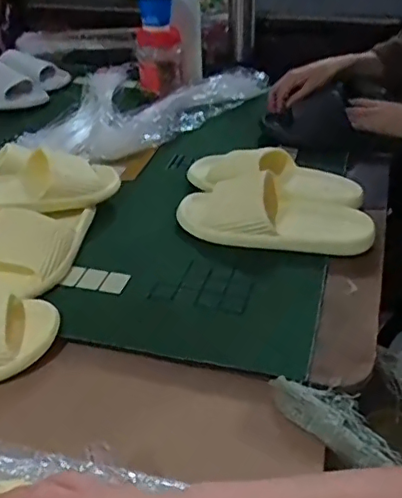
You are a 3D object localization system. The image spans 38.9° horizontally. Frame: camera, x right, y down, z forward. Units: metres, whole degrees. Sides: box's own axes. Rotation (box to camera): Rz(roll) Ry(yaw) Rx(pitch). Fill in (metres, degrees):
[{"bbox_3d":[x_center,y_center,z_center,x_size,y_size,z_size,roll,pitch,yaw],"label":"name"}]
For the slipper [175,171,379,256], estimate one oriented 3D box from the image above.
[{"bbox_3d":[0.100,-0.050,0.787,0.270,0.056,0.117,11,39,17],"label":"slipper"}]

